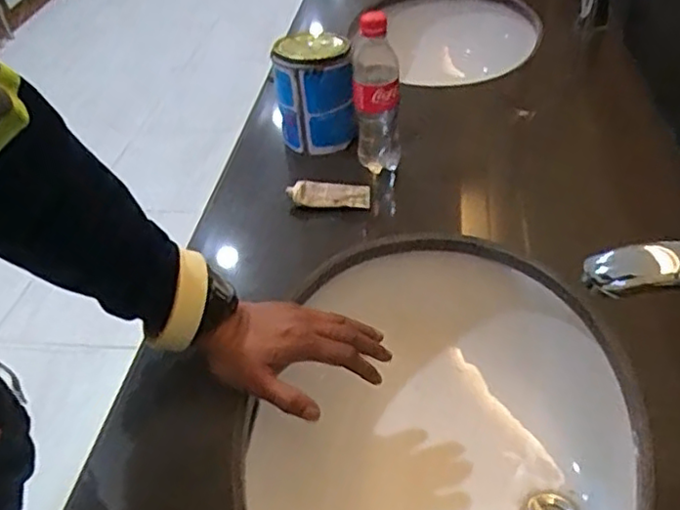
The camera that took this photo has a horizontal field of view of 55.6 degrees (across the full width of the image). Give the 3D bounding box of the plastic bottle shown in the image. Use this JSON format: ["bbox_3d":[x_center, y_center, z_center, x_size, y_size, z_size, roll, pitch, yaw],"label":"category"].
[{"bbox_3d":[0.042,-0.190,0.777,0.058,0.196,0.064,-3,41,3],"label":"plastic bottle"}]

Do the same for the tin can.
[{"bbox_3d":[-0.038,-0.211,0.855,0.102,0.133,0.119,-10,41,-4],"label":"tin can"}]

